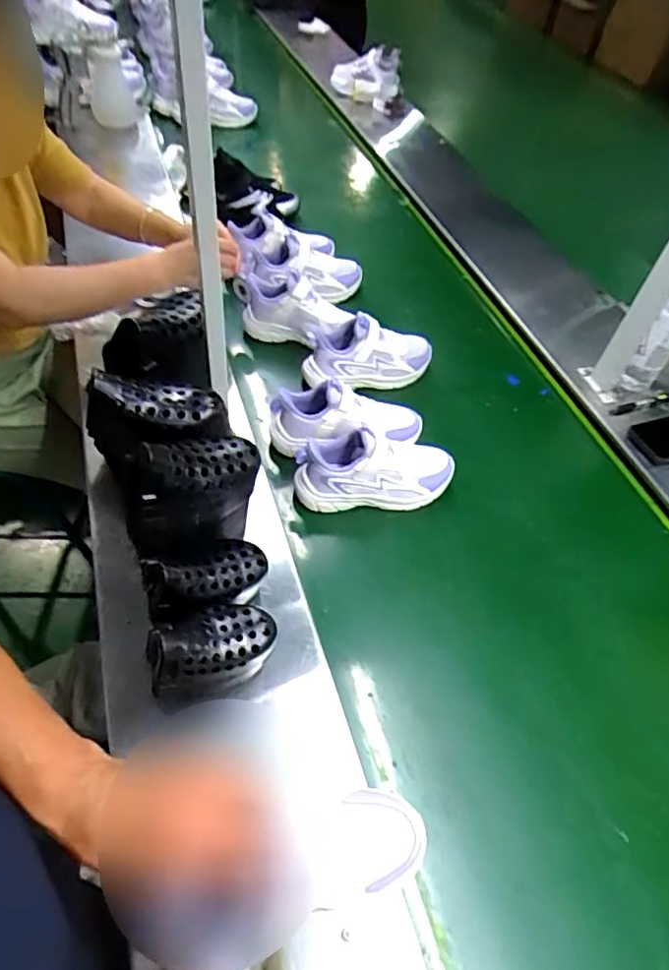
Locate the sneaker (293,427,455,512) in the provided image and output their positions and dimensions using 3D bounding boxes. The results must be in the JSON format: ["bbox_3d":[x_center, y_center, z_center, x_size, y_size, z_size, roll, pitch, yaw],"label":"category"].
[{"bbox_3d":[0.060,-0.029,0.799,0.226,0.104,0.100,3,53,-5],"label":"sneaker"}]

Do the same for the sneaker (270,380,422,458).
[{"bbox_3d":[0.022,-0.089,0.844,0.227,0.114,0.100,-4,54,-10],"label":"sneaker"}]

